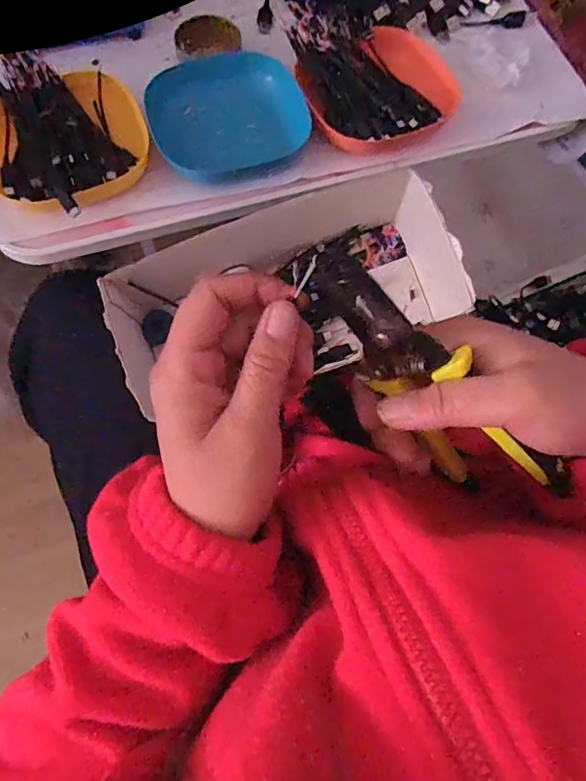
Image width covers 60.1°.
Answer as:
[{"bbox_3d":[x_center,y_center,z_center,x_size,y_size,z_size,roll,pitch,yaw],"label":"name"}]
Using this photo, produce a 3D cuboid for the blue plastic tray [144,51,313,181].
[{"bbox_3d":[-0.062,-0.252,0.469,0.138,0.030,0.122,-19,72,-9],"label":"blue plastic tray"}]

